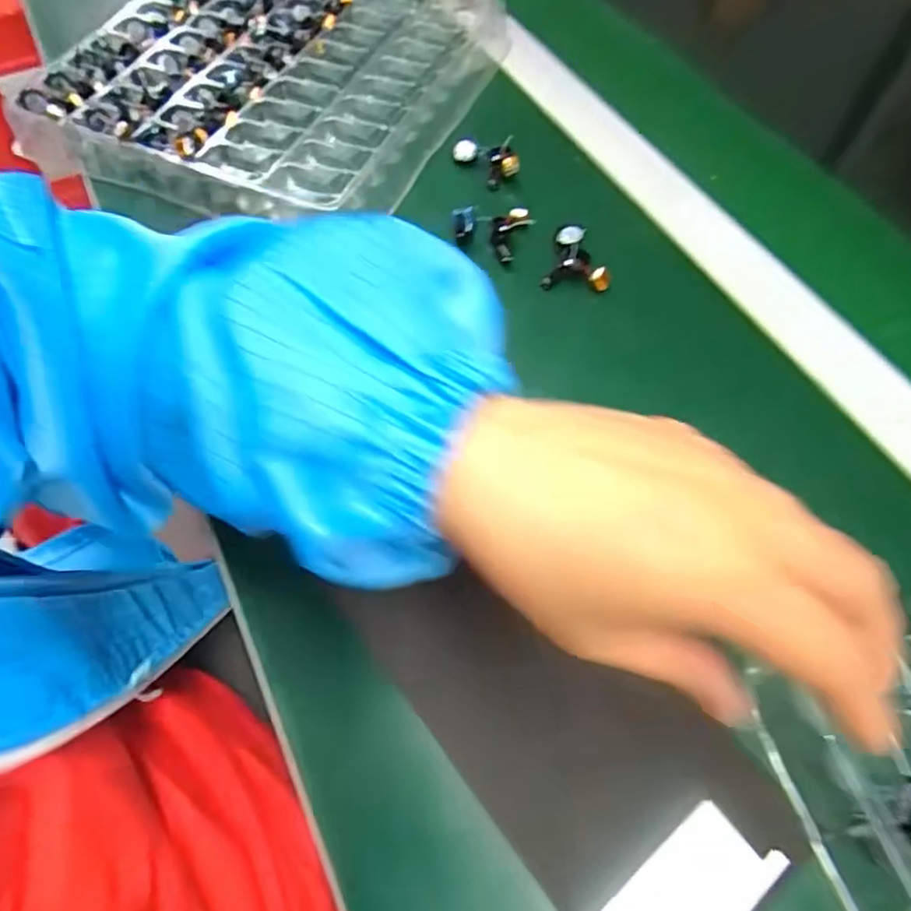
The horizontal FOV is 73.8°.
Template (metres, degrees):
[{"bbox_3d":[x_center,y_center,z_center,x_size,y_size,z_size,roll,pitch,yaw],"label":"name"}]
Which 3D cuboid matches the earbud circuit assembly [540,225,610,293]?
[{"bbox_3d":[0.069,-0.113,0.345,0.036,0.009,0.043,7,61,5],"label":"earbud circuit assembly"}]

